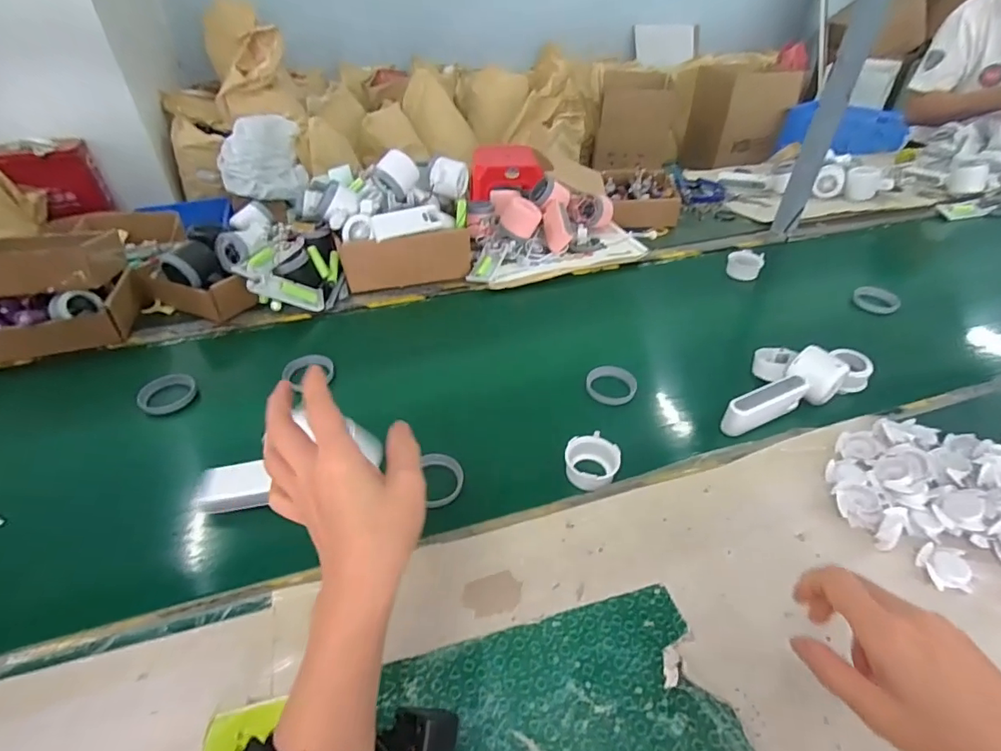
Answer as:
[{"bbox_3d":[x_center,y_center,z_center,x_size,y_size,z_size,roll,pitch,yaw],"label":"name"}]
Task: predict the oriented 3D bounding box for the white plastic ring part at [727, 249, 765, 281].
[{"bbox_3d":[0.400,-0.182,0.815,0.053,0.037,0.037,16,43,17],"label":"white plastic ring part"}]

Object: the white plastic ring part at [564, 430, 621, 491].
[{"bbox_3d":[0.092,0.087,0.507,0.049,0.031,0.050,0,40,0],"label":"white plastic ring part"}]

